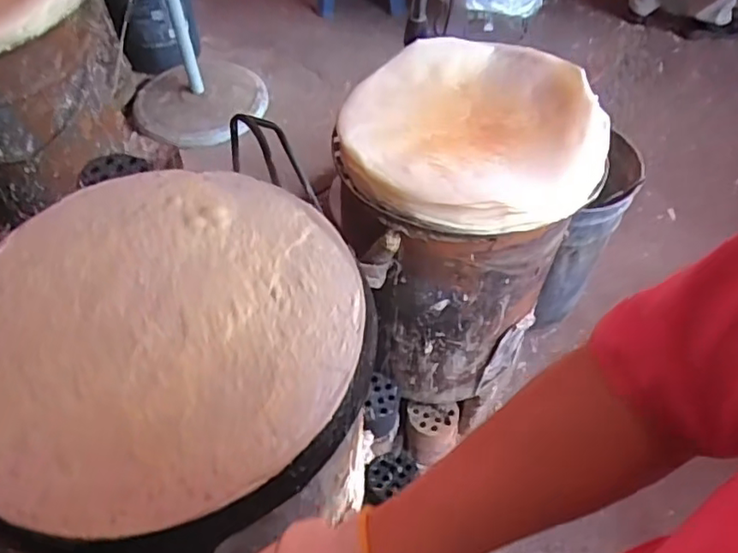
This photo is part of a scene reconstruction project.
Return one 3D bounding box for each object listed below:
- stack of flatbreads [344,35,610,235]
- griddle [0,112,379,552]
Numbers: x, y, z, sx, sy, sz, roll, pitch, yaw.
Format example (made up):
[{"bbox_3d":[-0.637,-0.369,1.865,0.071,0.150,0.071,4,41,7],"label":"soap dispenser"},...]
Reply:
[{"bbox_3d":[0.157,-0.230,0.917,0.382,0.048,0.430,15,50,10],"label":"stack of flatbreads"},{"bbox_3d":[-0.198,0.043,0.590,0.384,0.052,0.404,-17,52,-17],"label":"griddle"}]

